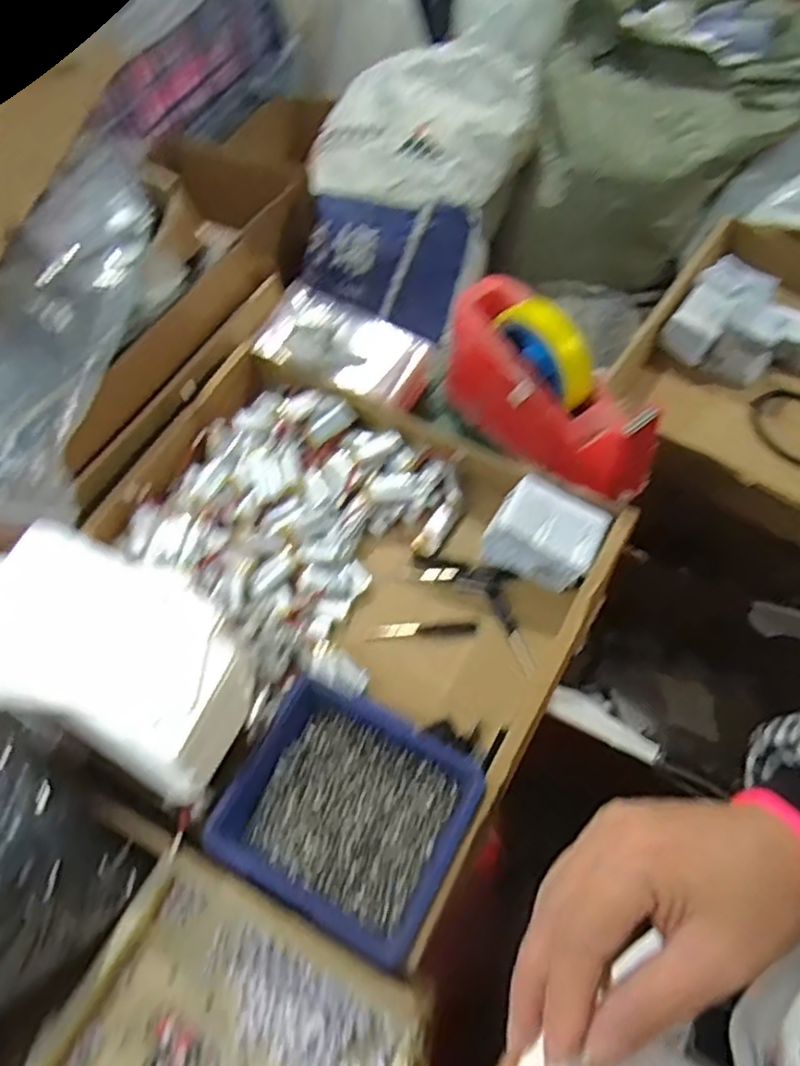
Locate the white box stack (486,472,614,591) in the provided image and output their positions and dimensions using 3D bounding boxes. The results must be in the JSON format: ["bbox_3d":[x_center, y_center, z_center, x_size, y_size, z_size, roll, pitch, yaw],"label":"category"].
[{"bbox_3d":[0.114,0.001,0.527,0.082,0.055,0.066,26,67,16],"label":"white box stack"}]

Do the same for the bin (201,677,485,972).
[{"bbox_3d":[-0.031,0.183,0.441,0.140,0.055,0.124,25,67,16],"label":"bin"}]

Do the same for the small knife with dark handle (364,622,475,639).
[{"bbox_3d":[0.017,0.075,0.524,0.084,0.004,0.011,-4,62,2],"label":"small knife with dark handle"}]

